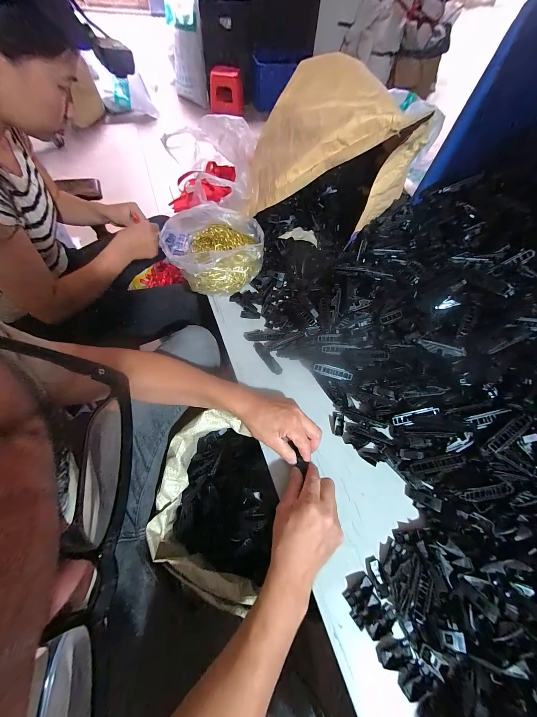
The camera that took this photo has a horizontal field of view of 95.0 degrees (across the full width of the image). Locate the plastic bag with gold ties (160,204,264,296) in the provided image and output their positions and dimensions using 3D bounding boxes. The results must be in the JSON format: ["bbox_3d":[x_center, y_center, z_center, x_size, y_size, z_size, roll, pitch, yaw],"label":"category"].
[{"bbox_3d":[-0.126,-0.255,0.568,0.196,0.099,0.213,-29,67,-18],"label":"plastic bag with gold ties"}]

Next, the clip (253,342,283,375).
[{"bbox_3d":[-0.002,-0.002,0.497,0.023,0.006,0.084,-28,67,-17],"label":"clip"}]

